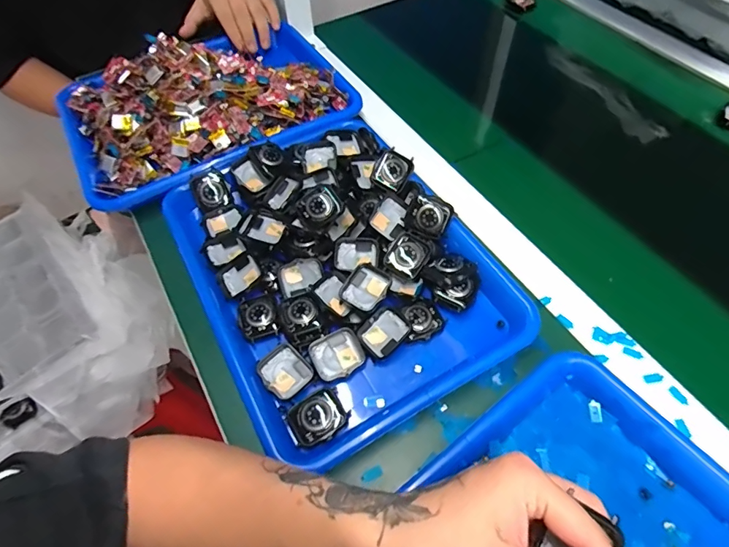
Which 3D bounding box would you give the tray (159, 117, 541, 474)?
[{"bbox_3d":[-0.032,-0.015,0.431,0.258,0.048,0.335,-27,59,-14],"label":"tray"}]

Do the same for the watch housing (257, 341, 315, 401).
[{"bbox_3d":[-0.067,0.083,0.375,0.044,0.006,0.038,38,66,24],"label":"watch housing"}]

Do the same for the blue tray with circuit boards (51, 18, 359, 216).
[{"bbox_3d":[-0.204,-0.225,0.556,0.337,0.061,0.254,-25,59,-13],"label":"blue tray with circuit boards"}]

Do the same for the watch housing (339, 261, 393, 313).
[{"bbox_3d":[0.004,0.011,0.408,0.037,0.014,0.047,29,63,20],"label":"watch housing"}]

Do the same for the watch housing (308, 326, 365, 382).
[{"bbox_3d":[-0.024,0.069,0.379,0.042,0.009,0.038,-24,59,-12],"label":"watch housing"}]

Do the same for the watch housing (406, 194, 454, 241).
[{"bbox_3d":[0.064,-0.055,0.431,0.041,0.038,0.008,24,16,-9],"label":"watch housing"}]

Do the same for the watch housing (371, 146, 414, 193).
[{"bbox_3d":[0.031,-0.109,0.467,0.035,0.006,0.042,28,86,-5],"label":"watch housing"}]

